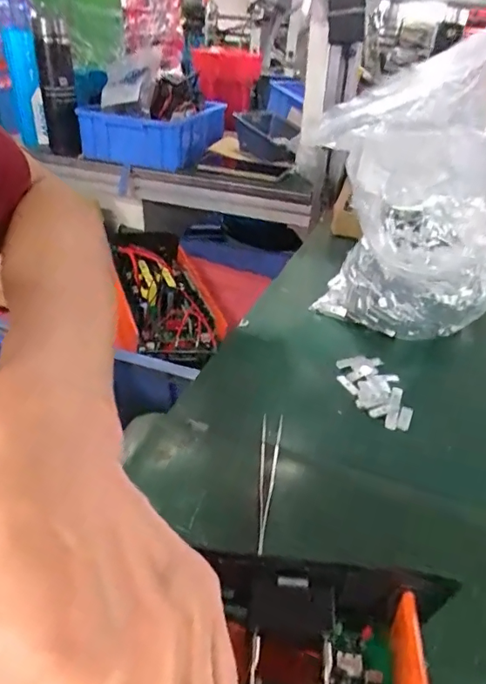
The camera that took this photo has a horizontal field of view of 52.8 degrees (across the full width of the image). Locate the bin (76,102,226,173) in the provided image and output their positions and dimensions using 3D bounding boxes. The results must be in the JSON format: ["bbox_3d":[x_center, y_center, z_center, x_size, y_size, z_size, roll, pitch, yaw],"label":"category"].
[{"bbox_3d":[-0.159,-0.408,0.942,0.198,0.081,0.242,14,36,16],"label":"bin"}]

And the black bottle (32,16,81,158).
[{"bbox_3d":[-0.322,-0.439,0.853,0.058,0.202,0.069,-9,36,-17],"label":"black bottle"}]

